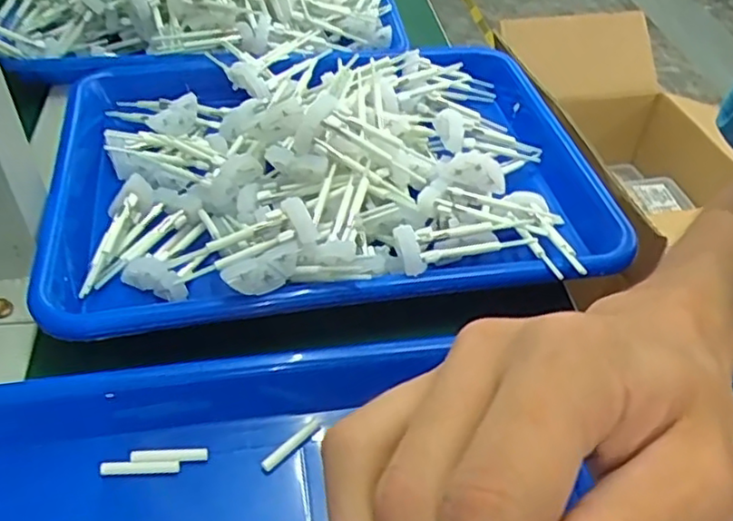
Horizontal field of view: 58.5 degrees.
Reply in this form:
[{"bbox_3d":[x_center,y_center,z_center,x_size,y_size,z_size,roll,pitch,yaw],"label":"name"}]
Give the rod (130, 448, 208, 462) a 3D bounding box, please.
[{"bbox_3d":[-0.089,0.088,0.296,0.033,0.004,0.006,-3,45,-6],"label":"rod"}]

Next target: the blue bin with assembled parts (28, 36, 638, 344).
[{"bbox_3d":[-0.025,-0.073,0.417,0.338,0.066,0.249,-5,45,-9],"label":"blue bin with assembled parts"}]

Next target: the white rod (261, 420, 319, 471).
[{"bbox_3d":[-0.035,0.085,0.304,0.031,0.006,0.006,-31,54,-30],"label":"white rod"}]

